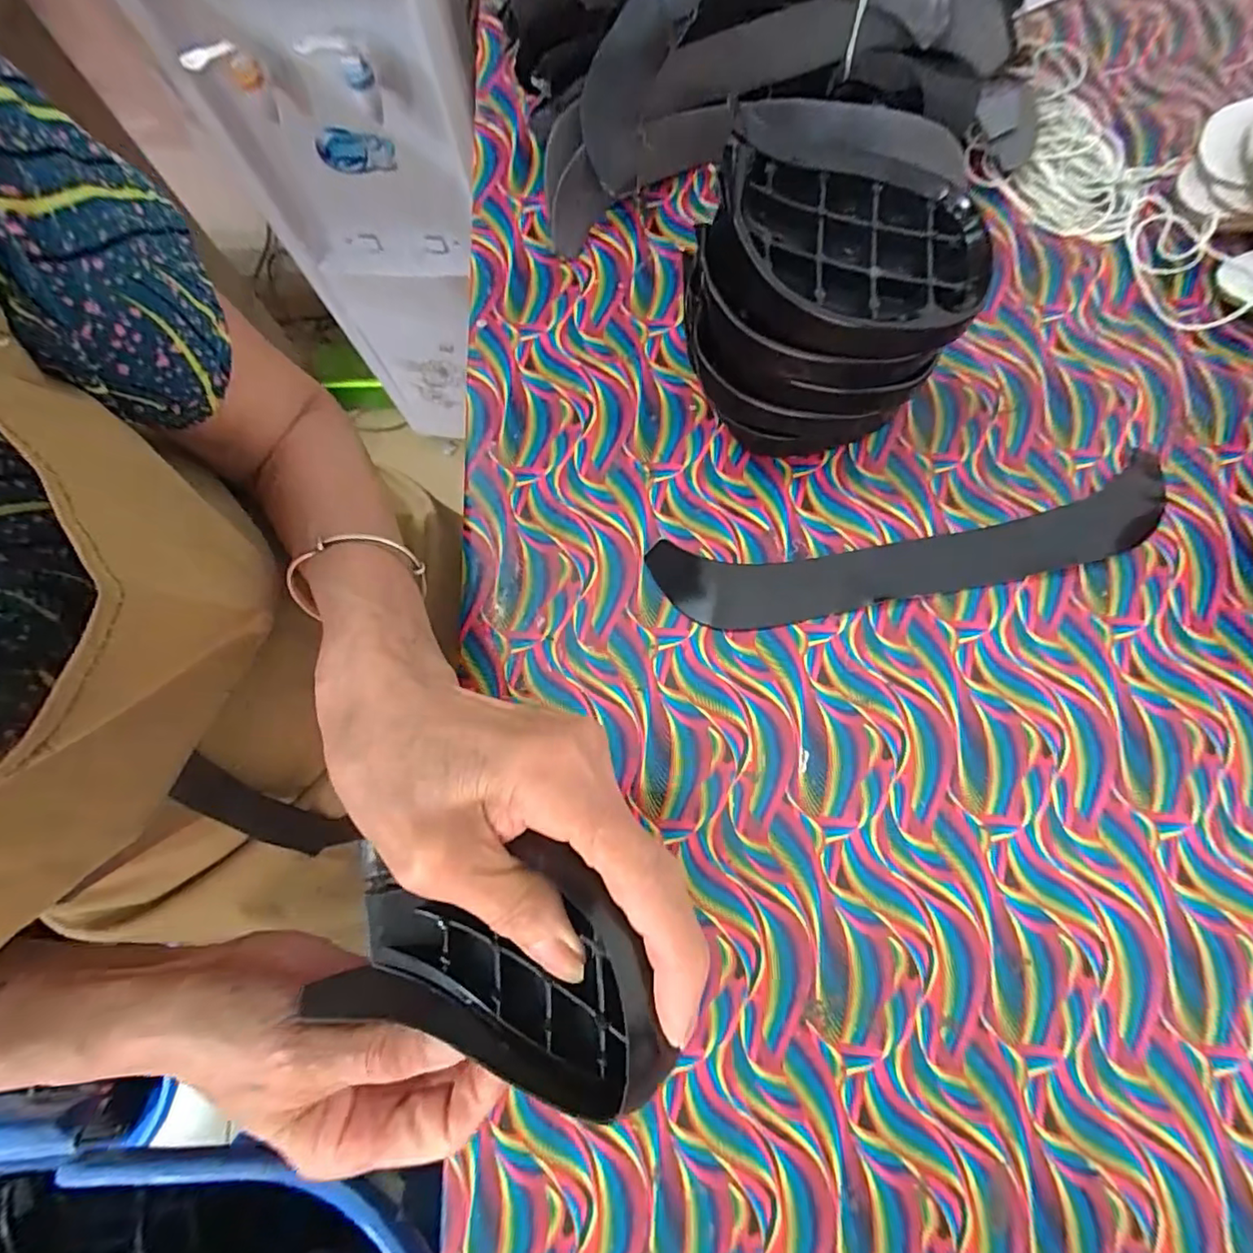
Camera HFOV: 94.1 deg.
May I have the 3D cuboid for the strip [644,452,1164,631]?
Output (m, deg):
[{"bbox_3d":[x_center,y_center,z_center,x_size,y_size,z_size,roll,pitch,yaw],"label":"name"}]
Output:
[{"bbox_3d":[0.163,-0.043,0.325,0.290,0.008,0.055,-10,76,-1],"label":"strip"}]

